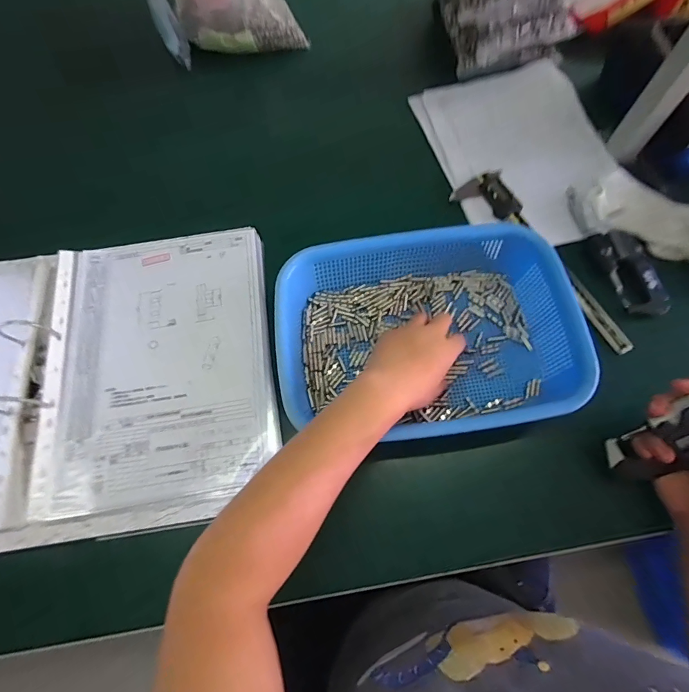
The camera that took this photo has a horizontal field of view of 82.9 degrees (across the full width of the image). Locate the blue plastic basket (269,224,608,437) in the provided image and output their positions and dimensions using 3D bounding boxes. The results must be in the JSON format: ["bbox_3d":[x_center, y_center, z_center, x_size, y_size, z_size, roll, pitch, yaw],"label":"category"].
[{"bbox_3d":[0.083,-0.011,0.402,0.279,0.074,0.199,-9,68,-3],"label":"blue plastic basket"}]

